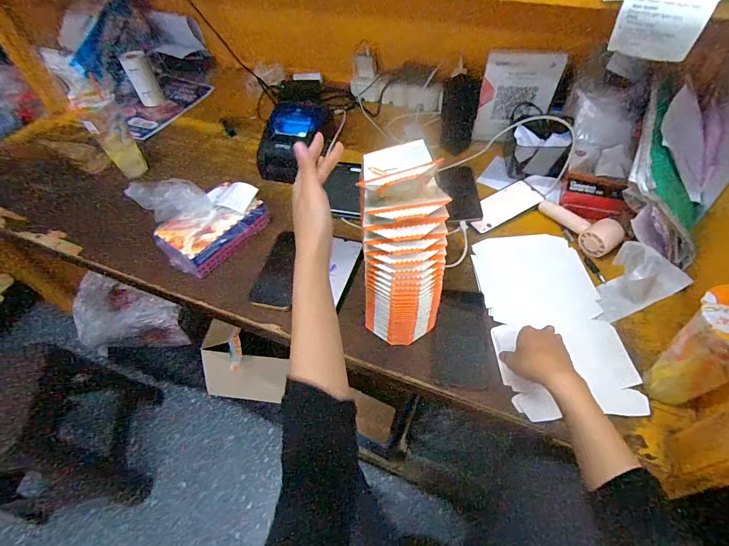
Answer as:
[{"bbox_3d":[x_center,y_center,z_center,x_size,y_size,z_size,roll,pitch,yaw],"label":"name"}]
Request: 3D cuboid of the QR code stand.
[{"bbox_3d":[0.310,-0.359,0.779,0.138,0.182,0.021,14,55,14],"label":"QR code stand"}]

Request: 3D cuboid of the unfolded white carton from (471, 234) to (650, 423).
[{"bbox_3d":[0.289,0.066,0.609,0.182,0.019,0.325,-4,53,1],"label":"unfolded white carton"}]

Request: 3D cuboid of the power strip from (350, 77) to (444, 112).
[{"bbox_3d":[0.078,-0.465,0.990,0.241,0.060,0.061,8,54,11],"label":"power strip"}]

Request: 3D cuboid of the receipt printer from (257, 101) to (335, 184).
[{"bbox_3d":[-0.156,-0.305,0.870,0.133,0.089,0.194,10,54,12],"label":"receipt printer"}]

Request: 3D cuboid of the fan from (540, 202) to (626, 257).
[{"bbox_3d":[0.378,-0.090,0.678,0.050,0.042,0.148,-36,58,-21],"label":"fan"}]

